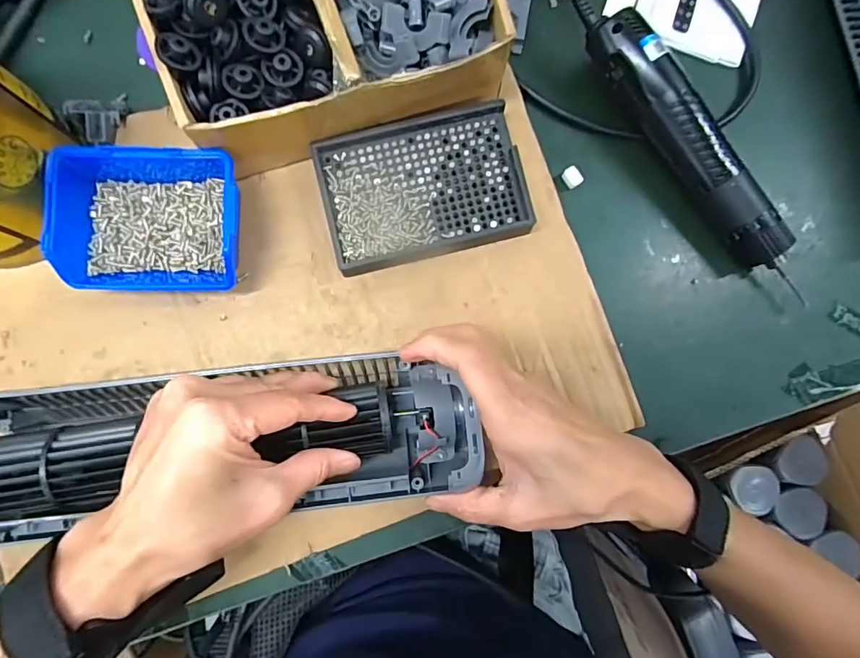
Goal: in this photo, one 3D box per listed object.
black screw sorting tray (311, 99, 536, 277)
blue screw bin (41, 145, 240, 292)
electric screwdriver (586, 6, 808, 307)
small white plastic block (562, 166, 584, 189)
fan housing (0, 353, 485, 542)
[{"bbox_3d":[-0.004,-0.096,0.330,0.133,0.021,0.092,-14,86,-4],"label":"black screw sorting tray"},{"bbox_3d":[-0.174,-0.068,0.306,0.107,0.044,0.084,1,85,-2],"label":"blue screw bin"},{"bbox_3d":[0.187,-0.116,0.329,0.033,0.040,0.222,-36,88,-5],"label":"electric screwdriver"},{"bbox_3d":[0.103,-0.109,0.342,0.011,0.004,0.014,-38,90,-5],"label":"small white plastic block"},{"bbox_3d":[-0.119,0.065,0.279,0.286,0.070,0.089,-2,87,-5],"label":"fan housing"}]

